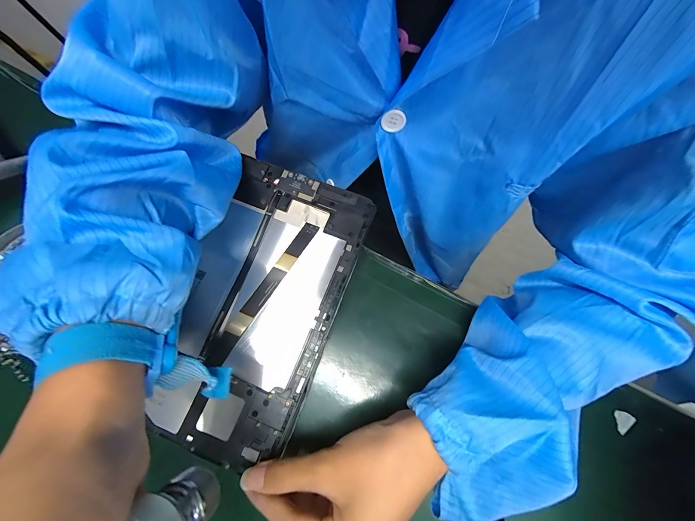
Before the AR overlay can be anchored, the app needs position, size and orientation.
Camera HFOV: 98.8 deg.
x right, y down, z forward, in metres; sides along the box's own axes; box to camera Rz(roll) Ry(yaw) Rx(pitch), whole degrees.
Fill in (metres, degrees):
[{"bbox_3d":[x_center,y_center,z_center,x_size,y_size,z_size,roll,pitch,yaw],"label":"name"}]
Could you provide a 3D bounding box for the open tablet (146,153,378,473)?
[{"bbox_3d":[-0.075,0.034,0.255,0.129,0.013,0.237,20,75,5],"label":"open tablet"}]

